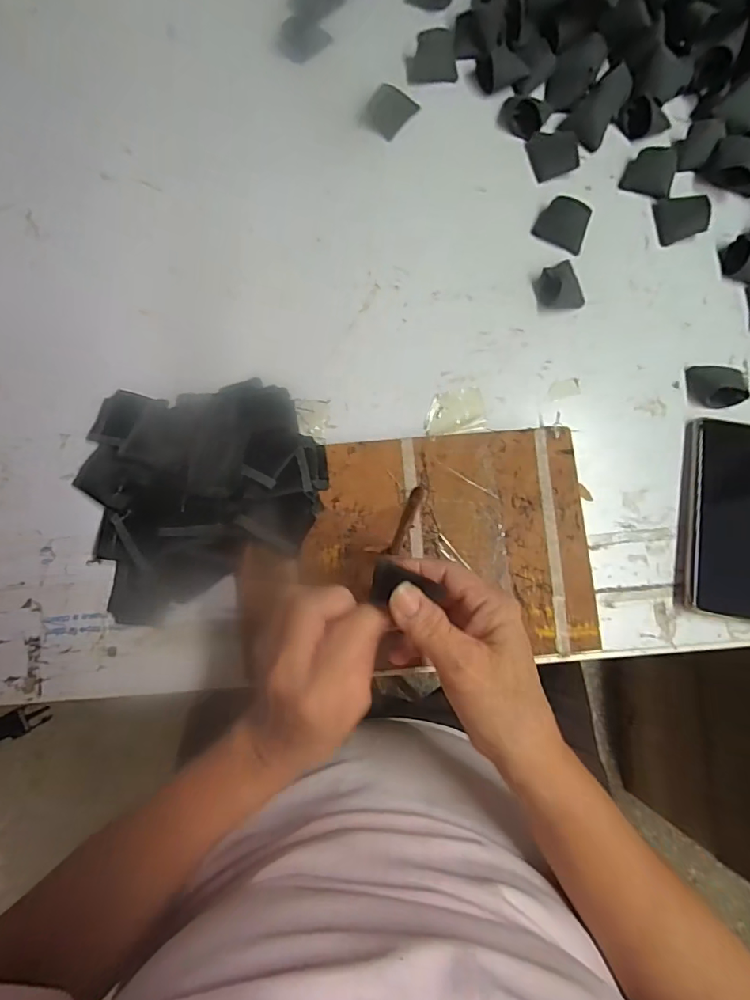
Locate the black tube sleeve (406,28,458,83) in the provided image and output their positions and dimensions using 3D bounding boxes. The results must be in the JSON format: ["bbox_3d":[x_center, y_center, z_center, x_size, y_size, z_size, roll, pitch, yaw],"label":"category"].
[{"bbox_3d":[0.053,-0.414,0.458,0.046,0.015,0.037,-4,82,-2],"label":"black tube sleeve"}]

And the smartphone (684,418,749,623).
[{"bbox_3d":[0.292,0.013,0.398,0.076,0.015,0.162,10,81,0],"label":"smartphone"}]

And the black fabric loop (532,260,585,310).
[{"bbox_3d":[0.160,-0.188,0.424,0.040,0.024,0.040,-13,82,-3],"label":"black fabric loop"}]

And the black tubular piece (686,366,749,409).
[{"bbox_3d":[0.294,-0.098,0.415,0.051,0.020,0.038,0,81,-1],"label":"black tubular piece"}]

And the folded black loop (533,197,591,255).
[{"bbox_3d":[0.167,-0.245,0.434,0.043,0.015,0.035,24,82,2],"label":"folded black loop"}]

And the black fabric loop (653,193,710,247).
[{"bbox_3d":[0.272,-0.254,0.436,0.033,0.025,0.039,-13,82,-3],"label":"black fabric loop"}]

